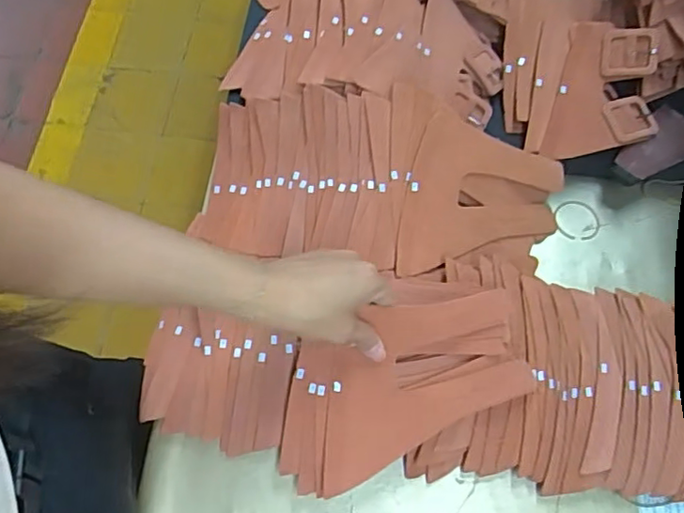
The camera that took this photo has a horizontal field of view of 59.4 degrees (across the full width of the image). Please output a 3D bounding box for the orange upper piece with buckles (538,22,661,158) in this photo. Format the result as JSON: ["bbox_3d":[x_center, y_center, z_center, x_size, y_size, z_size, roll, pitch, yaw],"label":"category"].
[{"bbox_3d":[0.267,-0.163,0.607,0.114,0.044,0.156,17,67,8],"label":"orange upper piece with buckles"}]

